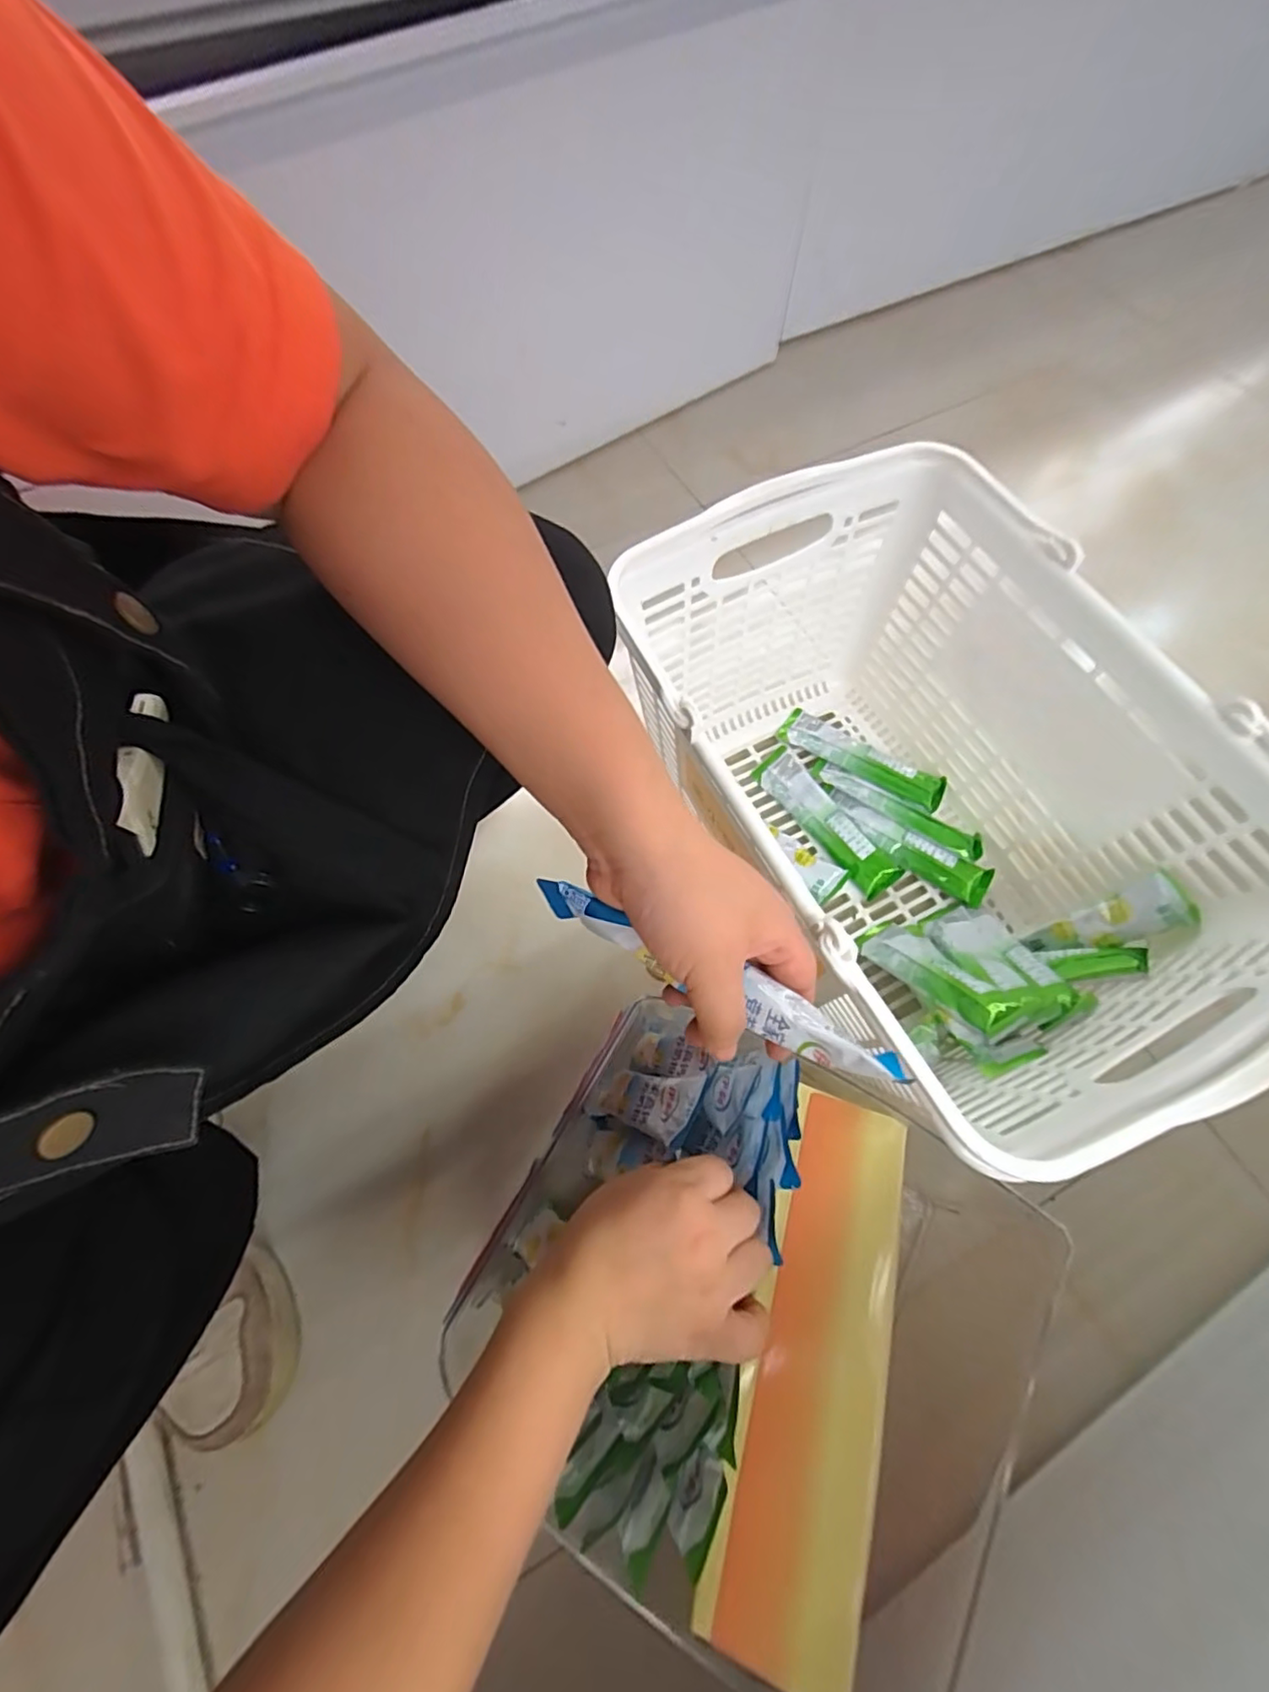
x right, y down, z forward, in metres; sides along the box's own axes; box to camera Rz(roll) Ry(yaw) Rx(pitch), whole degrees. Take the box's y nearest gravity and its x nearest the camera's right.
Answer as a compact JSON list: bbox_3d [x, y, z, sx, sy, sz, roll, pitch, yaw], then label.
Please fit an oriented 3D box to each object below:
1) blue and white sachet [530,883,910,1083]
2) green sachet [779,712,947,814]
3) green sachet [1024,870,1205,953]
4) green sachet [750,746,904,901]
[{"bbox_3d":[0.028,0.053,0.256,0.161,0.023,0.020,25,71,17],"label":"blue and white sachet"},{"bbox_3d":[0.222,-0.086,0.602,0.164,0.019,0.039,33,73,12],"label":"green sachet"},{"bbox_3d":[0.350,0.057,0.457,0.014,0.103,0.037,5,61,-44],"label":"green sachet"},{"bbox_3d":[0.179,-0.026,0.572,0.043,0.021,0.163,-34,72,-13],"label":"green sachet"}]

